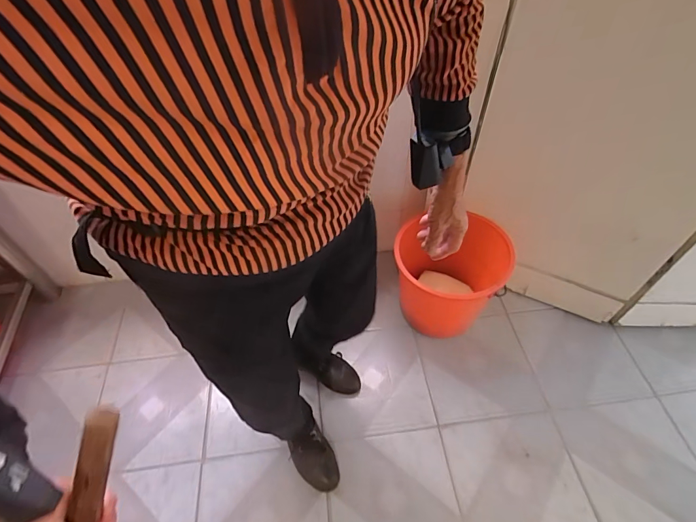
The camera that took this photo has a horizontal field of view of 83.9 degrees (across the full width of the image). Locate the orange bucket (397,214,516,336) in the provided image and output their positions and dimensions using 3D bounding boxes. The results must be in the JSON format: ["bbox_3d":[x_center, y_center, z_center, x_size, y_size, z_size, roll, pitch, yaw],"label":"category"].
[{"bbox_3d":[0.291,0.061,1.136,0.321,0.286,0.280,10,52,11],"label":"orange bucket"}]

